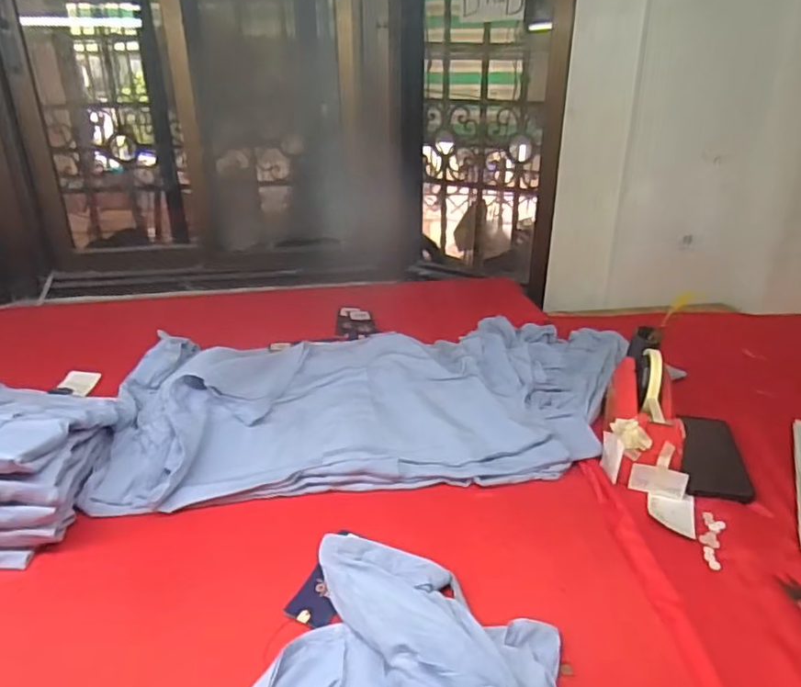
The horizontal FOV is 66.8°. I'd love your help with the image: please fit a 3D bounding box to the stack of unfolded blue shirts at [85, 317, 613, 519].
[{"bbox_3d":[-0.013,0.074,0.884,0.756,0.080,0.354,-4,25,-9],"label":"stack of unfolded blue shirts"}]

